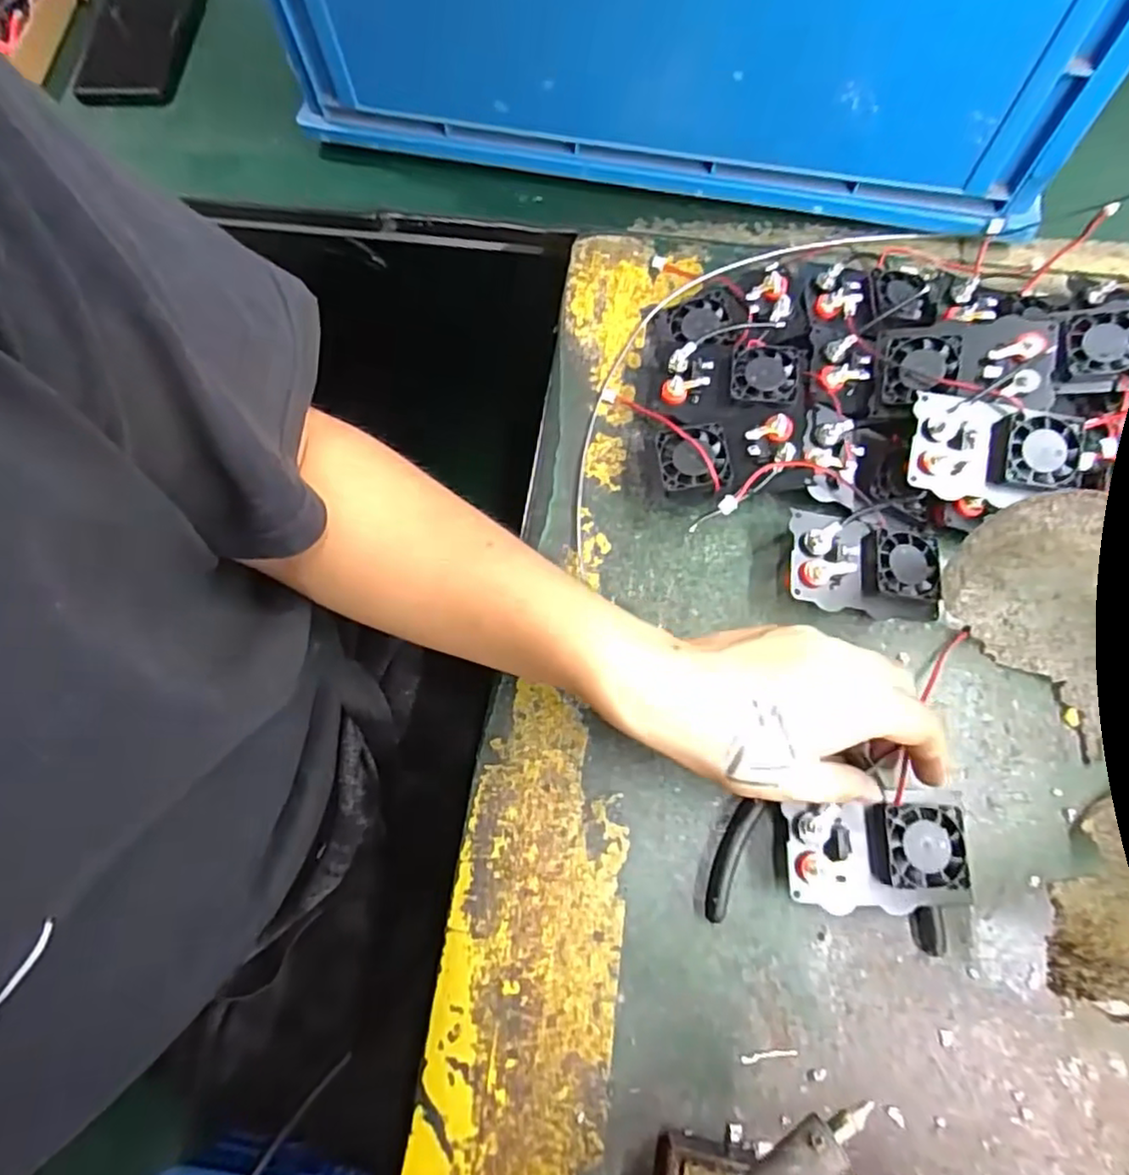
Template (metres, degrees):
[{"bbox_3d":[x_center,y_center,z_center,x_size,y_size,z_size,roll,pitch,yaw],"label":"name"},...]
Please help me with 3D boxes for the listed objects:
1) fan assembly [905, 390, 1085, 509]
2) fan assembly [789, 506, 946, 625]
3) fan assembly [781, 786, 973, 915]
[{"bbox_3d":[0.241,-0.075,0.383,0.086,0.035,0.054,9,71,5],"label":"fan assembly"},{"bbox_3d":[0.175,-0.012,0.388,0.088,0.030,0.054,4,71,4],"label":"fan assembly"},{"bbox_3d":[0.156,0.131,0.333,0.088,0.015,0.055,-3,71,2],"label":"fan assembly"}]

